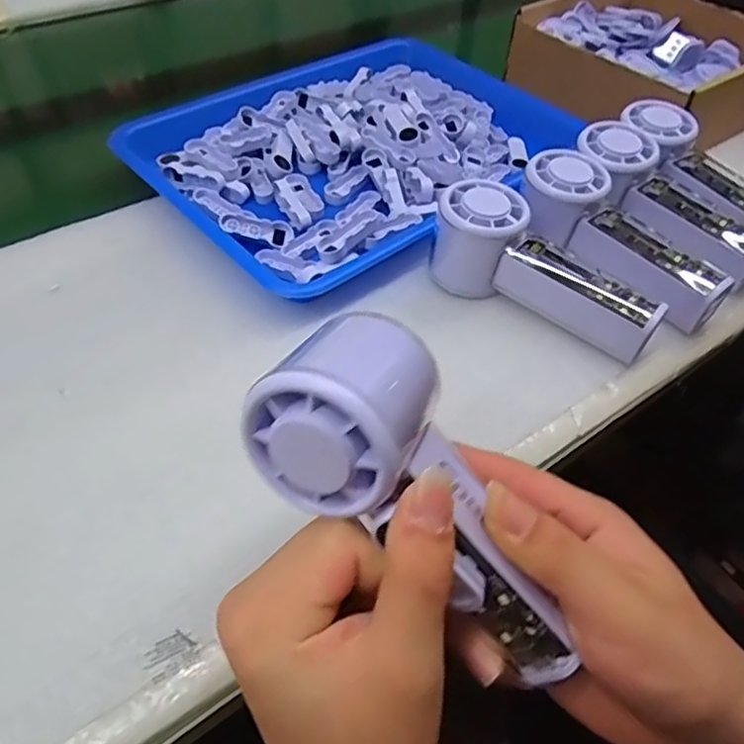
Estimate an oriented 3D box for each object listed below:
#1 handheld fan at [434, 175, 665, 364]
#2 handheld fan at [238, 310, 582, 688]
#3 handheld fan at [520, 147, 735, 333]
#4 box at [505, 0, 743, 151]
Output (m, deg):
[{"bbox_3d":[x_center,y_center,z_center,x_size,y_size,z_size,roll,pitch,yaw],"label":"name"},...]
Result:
[{"bbox_3d":[0.102,-0.059,0.391,0.051,0.059,0.148,-34,59,-28],"label":"handheld fan"},{"bbox_3d":[0.026,0.046,0.228,0.152,0.046,0.066,50,55,-11],"label":"handheld fan"},{"bbox_3d":[0.161,-0.088,0.417,0.059,0.044,0.151,-35,71,-28],"label":"handheld fan"},{"bbox_3d":[0.262,-0.296,0.590,0.189,0.063,0.196,-29,56,-25],"label":"box"}]

